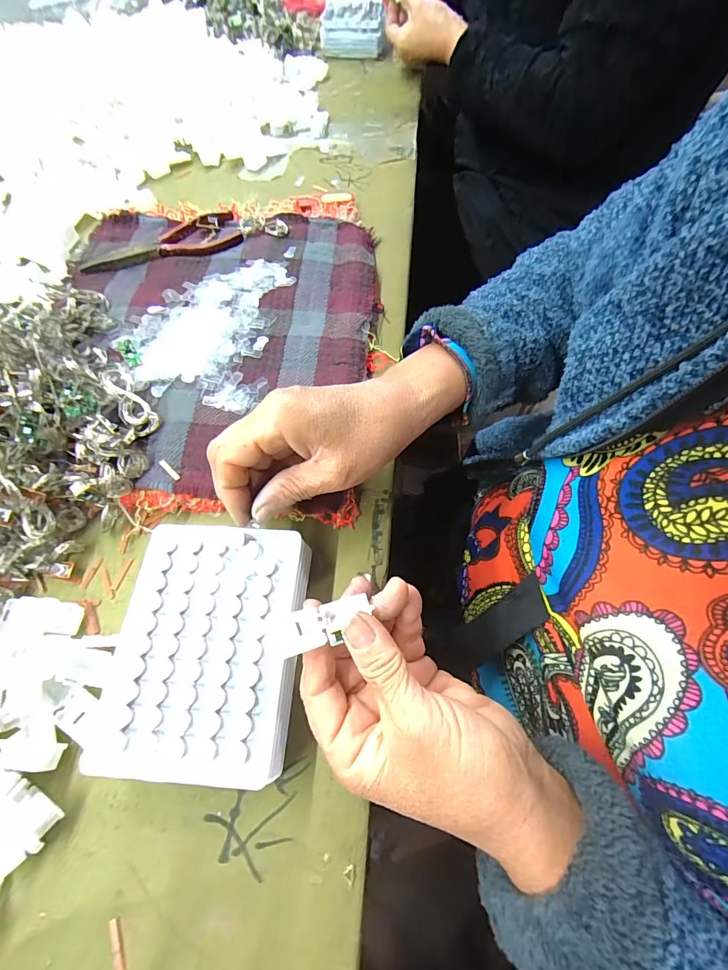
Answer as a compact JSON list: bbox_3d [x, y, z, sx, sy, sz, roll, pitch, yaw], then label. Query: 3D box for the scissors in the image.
[{"bbox_3d":[-0.200,-0.240,0.399,0.150,0.007,0.054,-19,64,-11],"label":"scissors"}]

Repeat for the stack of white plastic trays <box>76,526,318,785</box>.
[{"bbox_3d":[-0.087,0.091,0.235,0.100,0.032,0.128,4,62,2],"label":"stack of white plastic trays"}]

